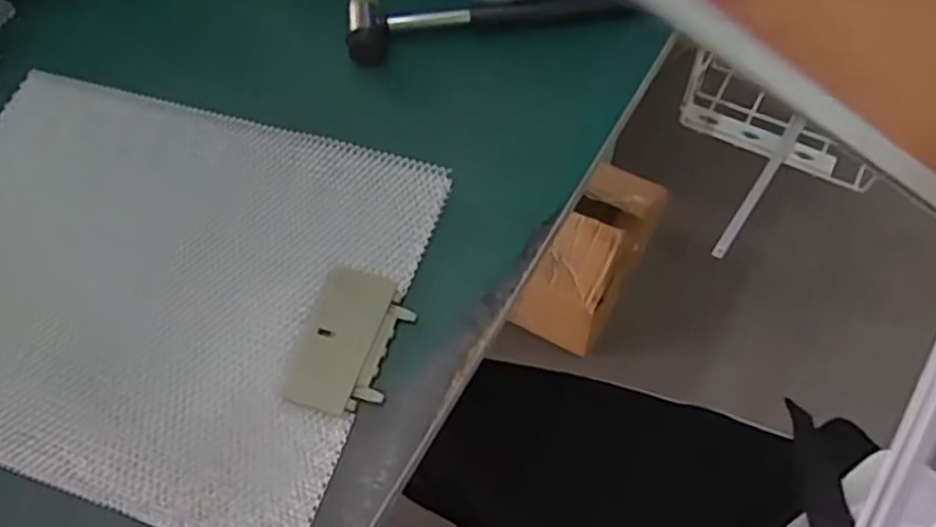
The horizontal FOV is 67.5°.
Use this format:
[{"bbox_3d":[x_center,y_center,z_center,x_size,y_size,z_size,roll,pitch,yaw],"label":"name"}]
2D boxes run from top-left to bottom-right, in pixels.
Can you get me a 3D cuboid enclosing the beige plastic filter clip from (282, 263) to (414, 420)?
[{"bbox_3d":[-0.068,0.044,0.409,0.056,0.004,0.087,15,64,12],"label":"beige plastic filter clip"}]

